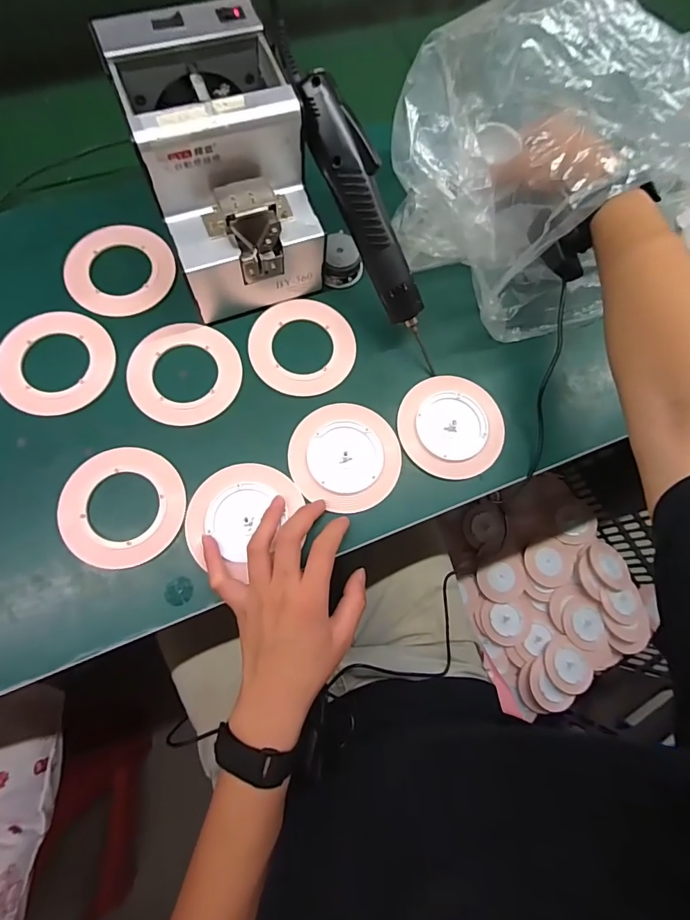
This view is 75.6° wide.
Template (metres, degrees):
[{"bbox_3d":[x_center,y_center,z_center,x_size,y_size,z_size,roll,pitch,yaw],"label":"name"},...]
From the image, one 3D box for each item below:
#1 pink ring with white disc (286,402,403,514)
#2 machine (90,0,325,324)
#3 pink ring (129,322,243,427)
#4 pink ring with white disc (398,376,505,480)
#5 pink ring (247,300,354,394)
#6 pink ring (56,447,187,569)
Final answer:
[{"bbox_3d":[0.001,-0.004,0.407,0.098,0.006,0.097,1,74,-2],"label":"pink ring with white disc"},{"bbox_3d":[-0.101,-0.242,0.390,0.122,0.155,0.172,-18,76,-9],"label":"machine"},{"bbox_3d":[-0.150,-0.083,0.419,0.101,0.007,0.102,1,74,-4],"label":"pink ring"},{"bbox_3d":[0.102,-0.032,0.426,0.098,0.007,0.097,1,74,-4],"label":"pink ring with white disc"},{"bbox_3d":[-0.042,-0.112,0.437,0.102,0.004,0.101,1,74,-4],"label":"pink ring"},{"bbox_3d":[-0.191,0.038,0.383,0.105,0.006,0.099,1,74,-4],"label":"pink ring"}]

